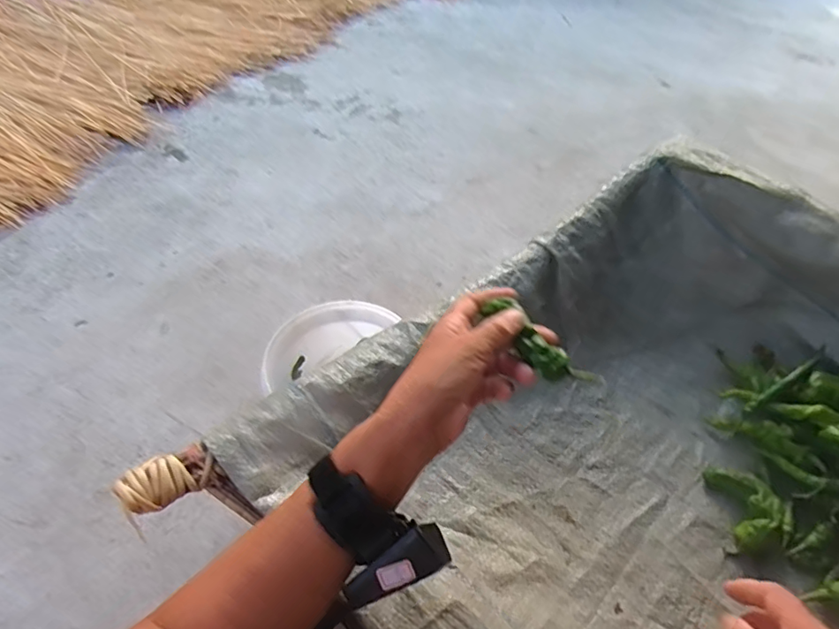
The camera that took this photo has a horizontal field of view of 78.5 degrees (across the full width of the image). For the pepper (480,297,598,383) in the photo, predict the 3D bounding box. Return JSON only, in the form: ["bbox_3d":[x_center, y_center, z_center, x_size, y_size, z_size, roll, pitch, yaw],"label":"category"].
[{"bbox_3d":[0.090,0.024,0.393,0.094,0.021,0.031,44,60,14],"label":"pepper"}]

